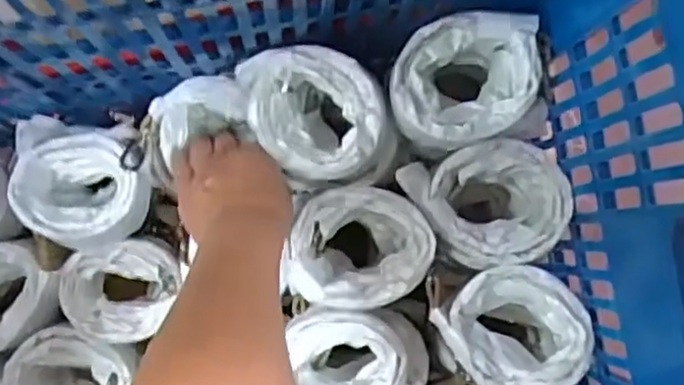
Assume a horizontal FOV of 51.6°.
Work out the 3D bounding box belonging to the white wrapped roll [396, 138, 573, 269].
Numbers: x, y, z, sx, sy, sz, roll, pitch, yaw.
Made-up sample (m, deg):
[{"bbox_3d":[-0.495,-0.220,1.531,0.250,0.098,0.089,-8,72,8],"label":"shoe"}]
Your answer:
[{"bbox_3d":[0.106,0.012,0.561,0.108,0.123,0.086,-12,87,-2],"label":"white wrapped roll"}]

